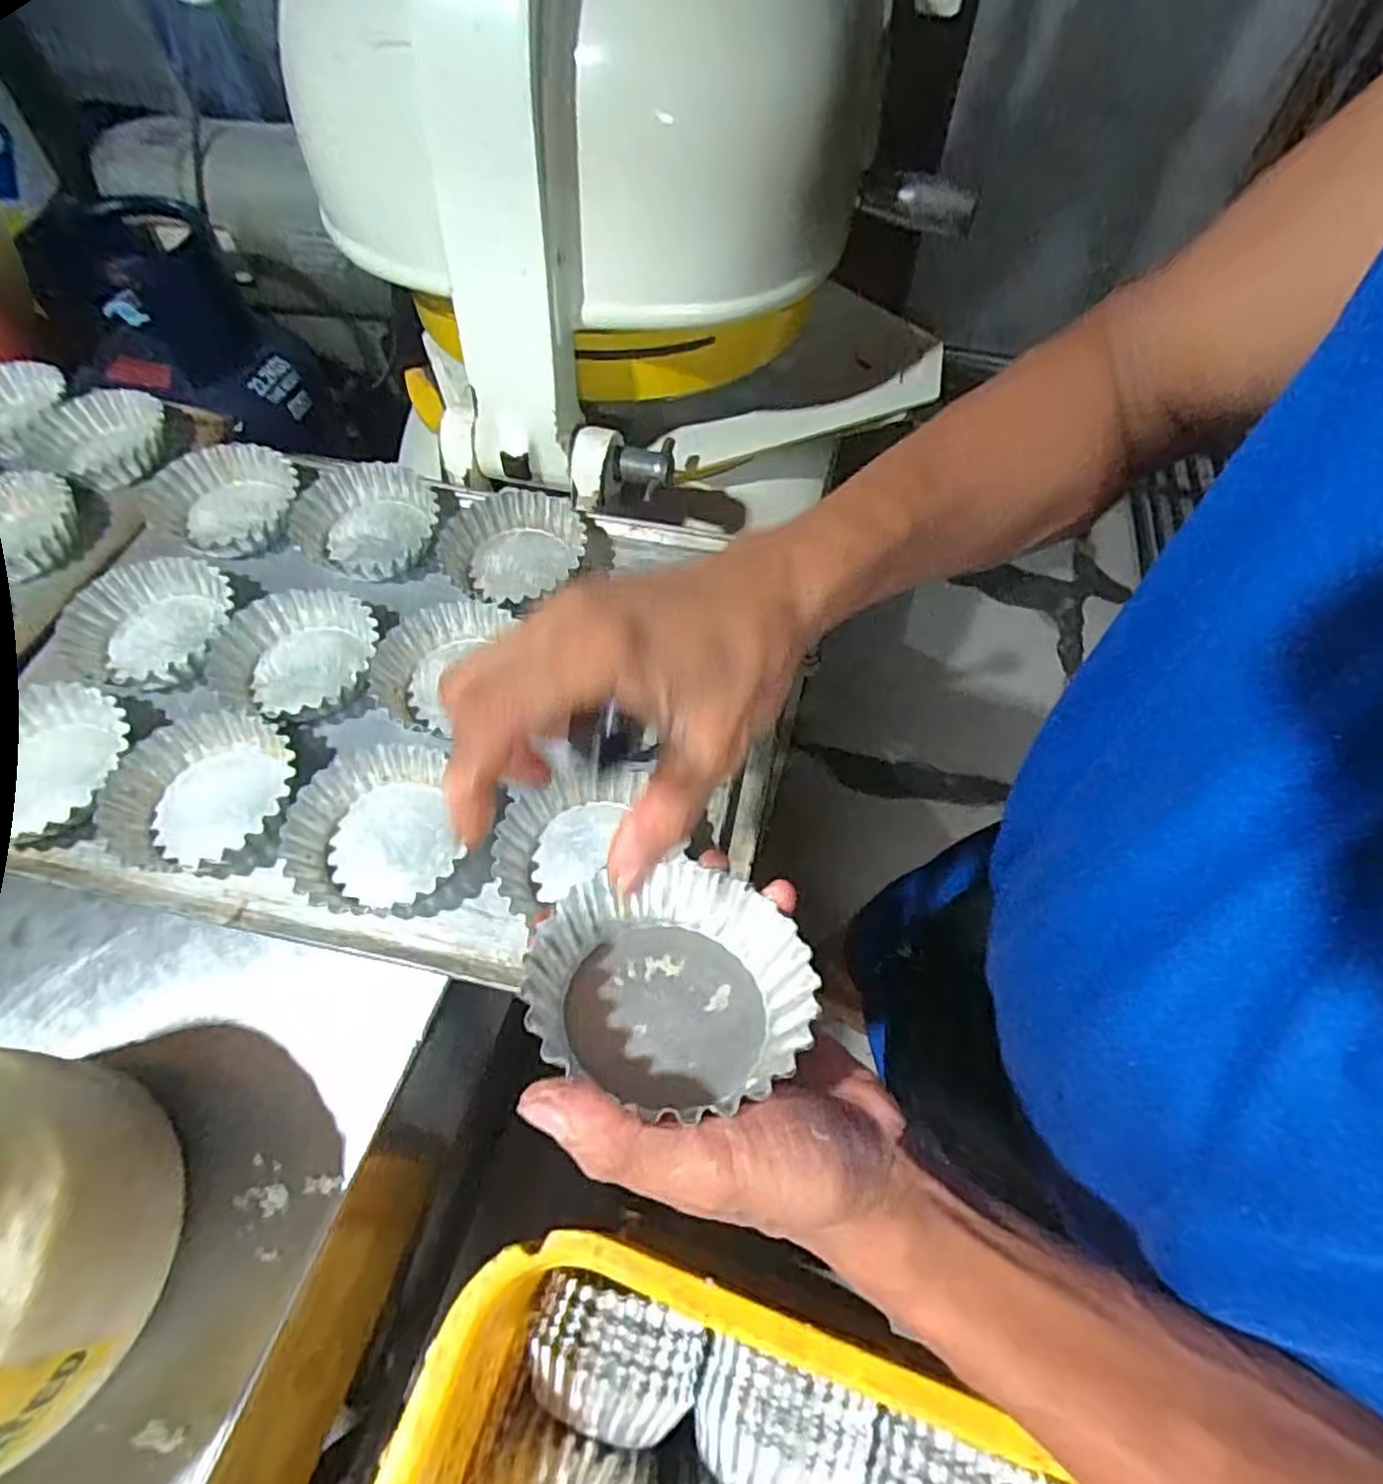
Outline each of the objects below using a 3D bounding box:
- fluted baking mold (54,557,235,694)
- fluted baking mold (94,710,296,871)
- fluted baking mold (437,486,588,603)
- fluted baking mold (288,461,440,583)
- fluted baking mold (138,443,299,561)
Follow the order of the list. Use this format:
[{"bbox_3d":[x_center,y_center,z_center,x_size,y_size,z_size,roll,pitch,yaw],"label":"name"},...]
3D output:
[{"bbox_3d":[-0.349,-0.074,0.475,0.099,0.030,0.096,-22,62,-13],"label":"fluted baking mold"},{"bbox_3d":[-0.279,0.028,0.414,0.087,0.028,0.095,0,59,0],"label":"fluted baking mold"},{"bbox_3d":[-0.123,-0.132,0.511,0.096,0.031,0.095,-15,60,-9],"label":"fluted baking mold"},{"bbox_3d":[-0.232,-0.157,0.523,0.099,0.032,0.093,-17,61,-10],"label":"fluted baking mold"},{"bbox_3d":[-0.337,-0.172,0.532,0.100,0.026,0.101,0,59,0],"label":"fluted baking mold"}]

